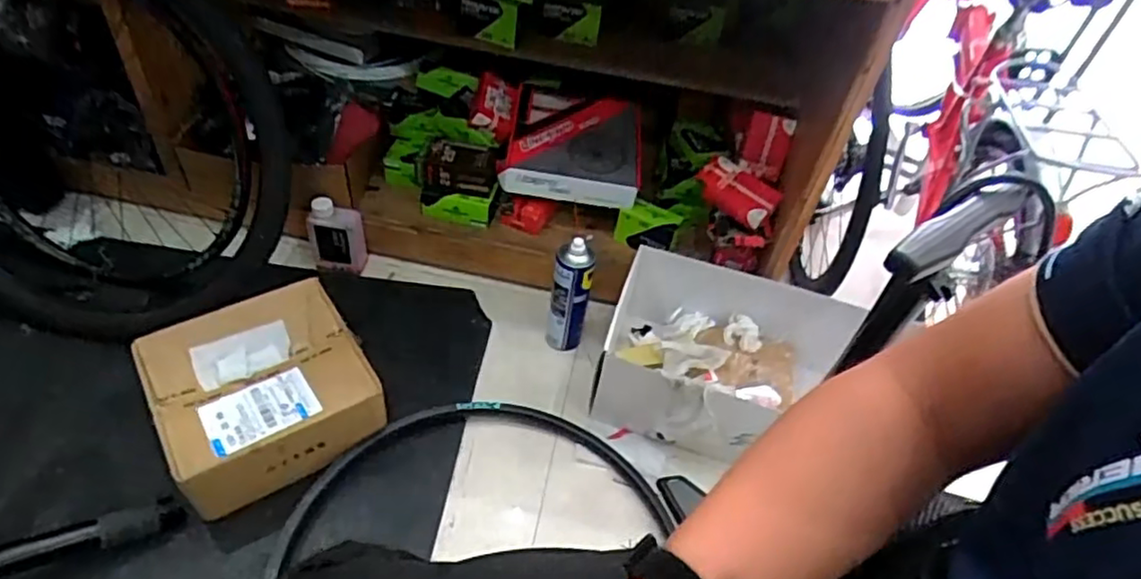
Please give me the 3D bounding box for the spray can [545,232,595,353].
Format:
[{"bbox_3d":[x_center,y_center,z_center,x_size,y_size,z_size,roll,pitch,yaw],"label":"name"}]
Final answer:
[{"bbox_3d":[-0.001,0.012,1.129,0.066,0.230,0.055,10,45,0],"label":"spray can"}]

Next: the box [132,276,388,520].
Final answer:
[{"bbox_3d":[-0.451,0.145,0.972,0.277,0.112,0.257,-24,54,-29],"label":"box"}]

